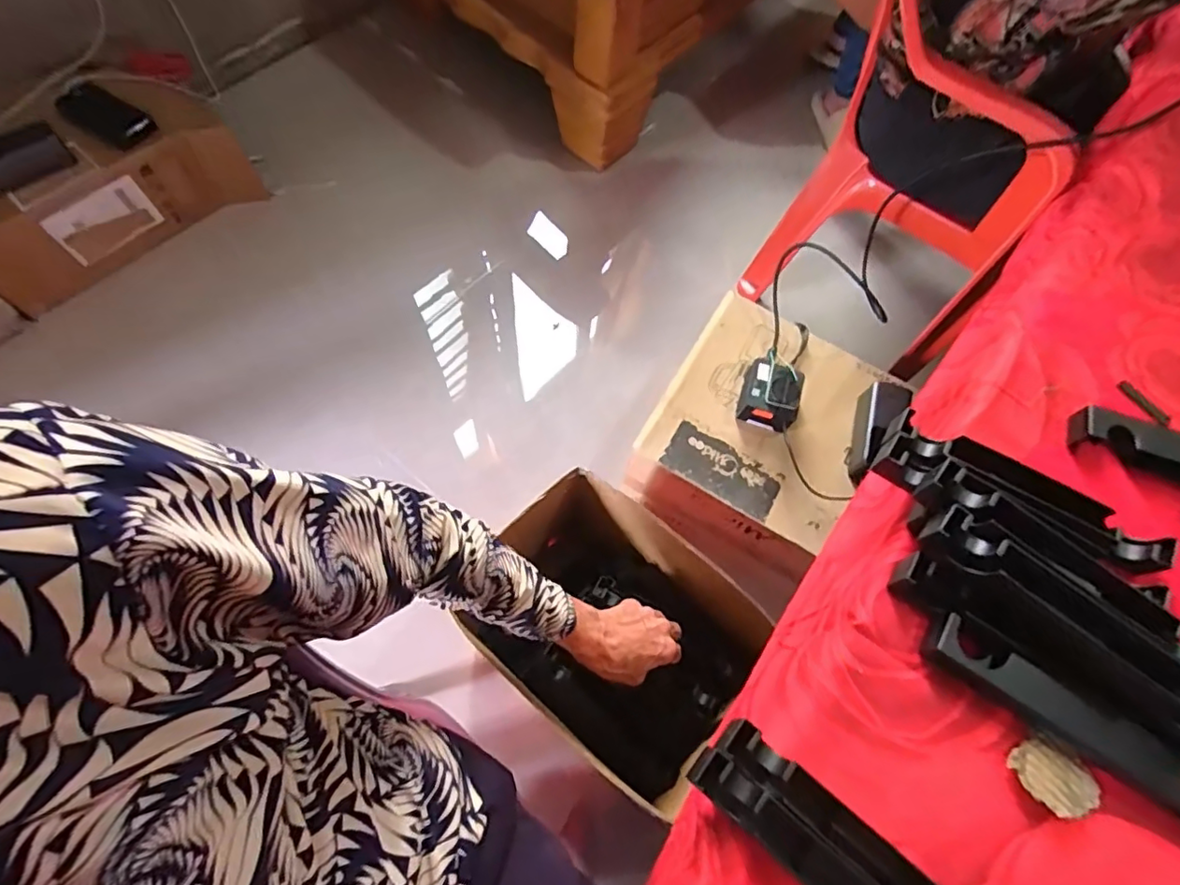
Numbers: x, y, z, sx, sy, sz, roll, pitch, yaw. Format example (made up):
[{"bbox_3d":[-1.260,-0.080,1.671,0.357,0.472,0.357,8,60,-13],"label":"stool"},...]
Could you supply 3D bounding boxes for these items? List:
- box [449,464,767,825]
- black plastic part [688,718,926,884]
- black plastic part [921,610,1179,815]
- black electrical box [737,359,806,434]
[{"bbox_3d":[0.027,0.226,0.683,0.298,0.202,0.215,43,69,16],"label":"box"},{"bbox_3d":[0.151,0.247,0.338,0.200,0.031,0.045,38,68,14],"label":"black plastic part"},{"bbox_3d":[0.313,0.180,0.375,0.197,0.026,0.028,33,67,12],"label":"black plastic part"},{"bbox_3d":[0.251,-0.068,0.812,0.075,0.055,0.094,18,67,5],"label":"black electrical box"}]

